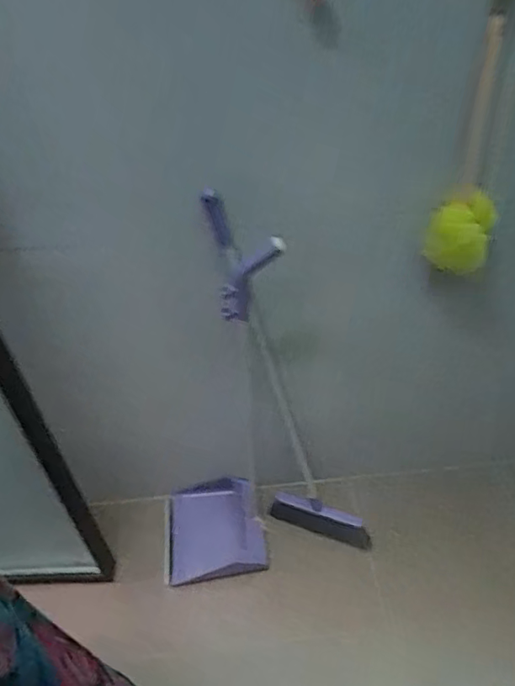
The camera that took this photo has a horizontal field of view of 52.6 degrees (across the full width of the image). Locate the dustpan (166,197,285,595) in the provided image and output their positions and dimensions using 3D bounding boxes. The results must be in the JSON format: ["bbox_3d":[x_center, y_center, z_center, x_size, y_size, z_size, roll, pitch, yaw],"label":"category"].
[{"bbox_3d":[-0.096,0.163,1.057,0.282,0.838,0.225,-6,40,-4],"label":"dustpan"}]

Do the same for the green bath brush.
[{"bbox_3d":[0.338,-0.269,0.815,0.100,0.381,0.073,12,42,16],"label":"green bath brush"}]

